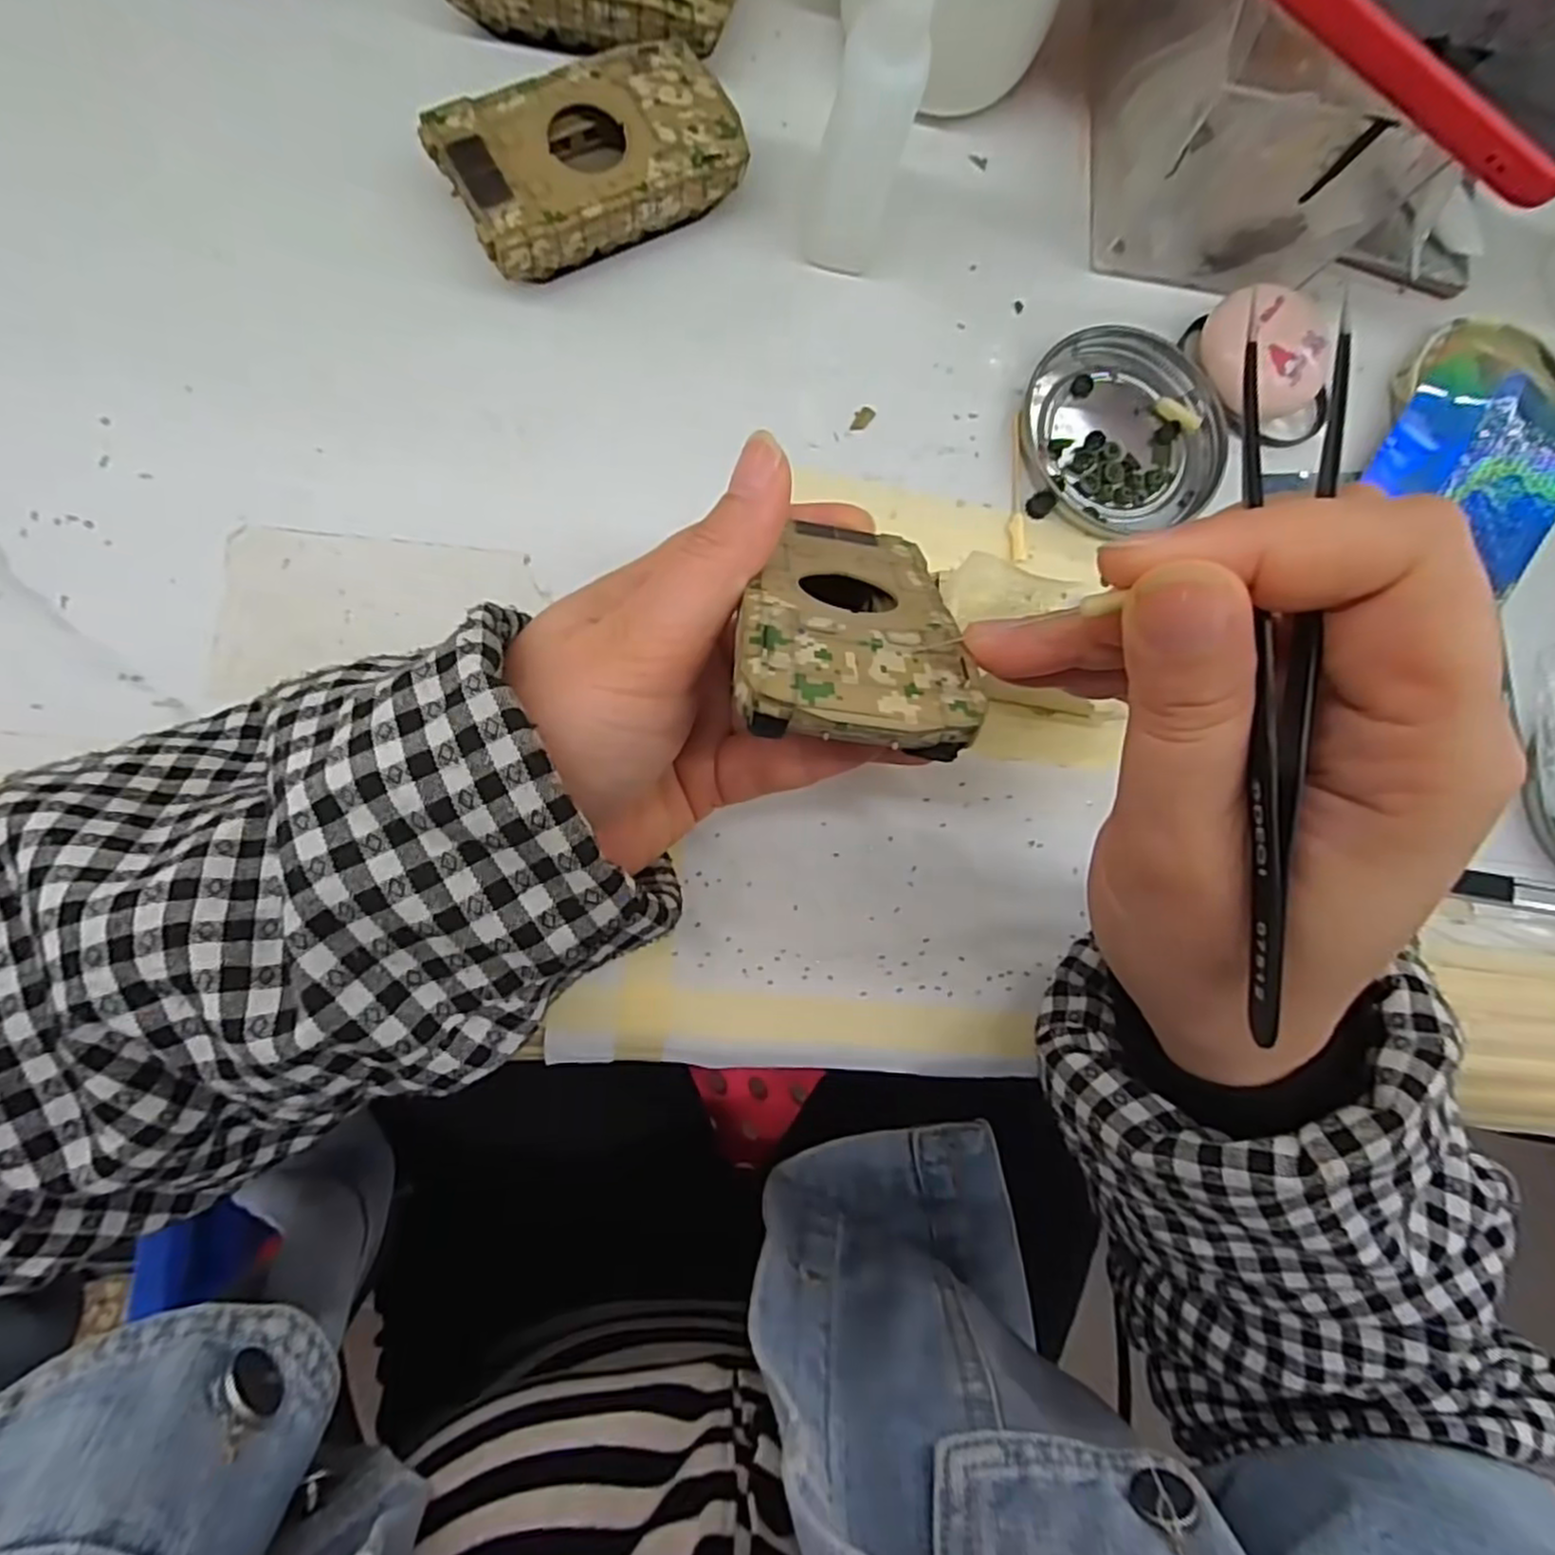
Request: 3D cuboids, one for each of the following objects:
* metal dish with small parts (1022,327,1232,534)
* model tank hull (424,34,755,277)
[{"bbox_3d":[0.128,-0.129,0.276,0.075,0.010,0.070,1,85,-8],"label":"metal dish with small parts"},{"bbox_3d":[-0.060,-0.203,0.245,0.096,0.025,0.051,-32,90,-10],"label":"model tank hull"}]

